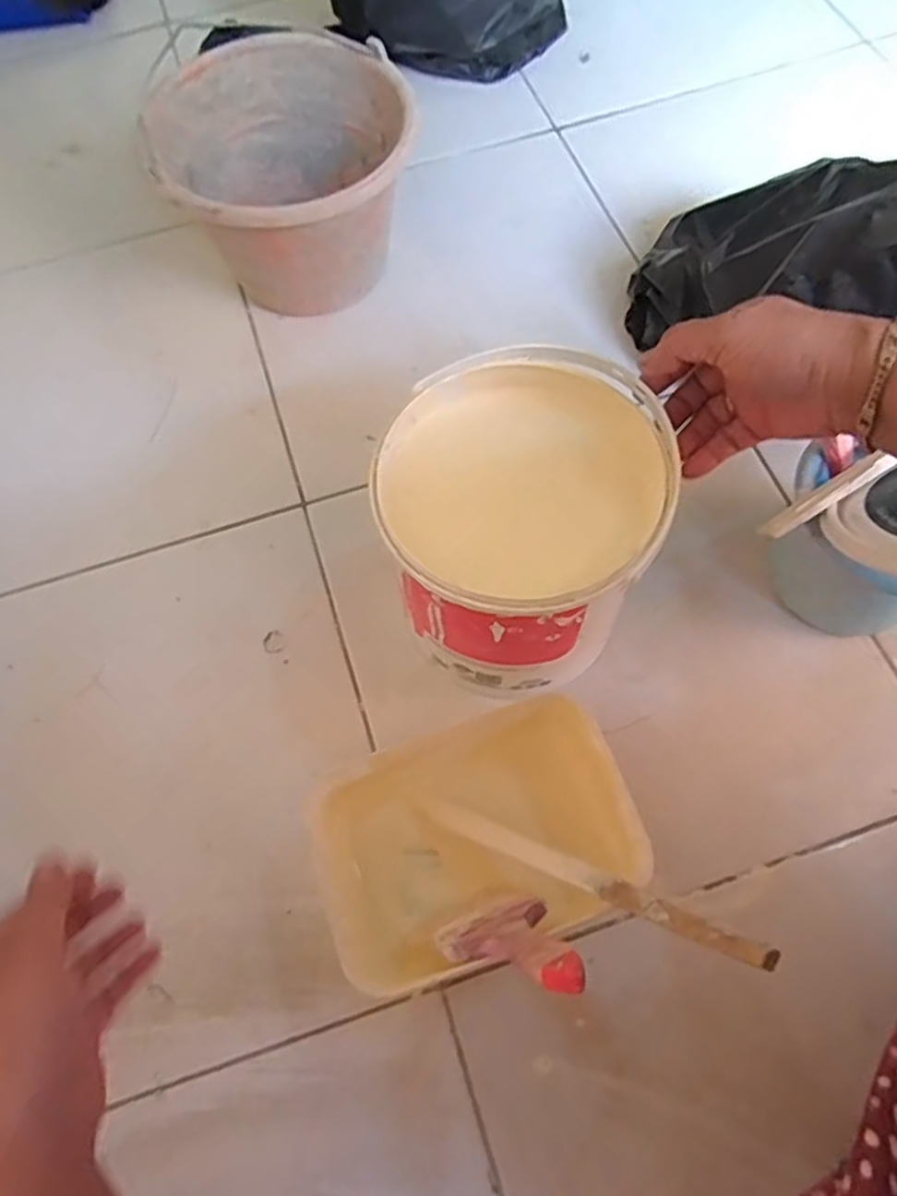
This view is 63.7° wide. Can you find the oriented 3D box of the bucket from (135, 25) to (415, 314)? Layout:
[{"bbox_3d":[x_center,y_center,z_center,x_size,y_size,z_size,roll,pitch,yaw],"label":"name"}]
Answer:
[{"bbox_3d":[-0.149,-0.392,0.700,0.214,0.163,0.216,-1,67,3],"label":"bucket"}]

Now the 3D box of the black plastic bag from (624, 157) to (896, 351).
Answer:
[{"bbox_3d":[0.272,-0.277,0.579,0.156,0.091,0.319,-28,29,-8],"label":"black plastic bag"}]

